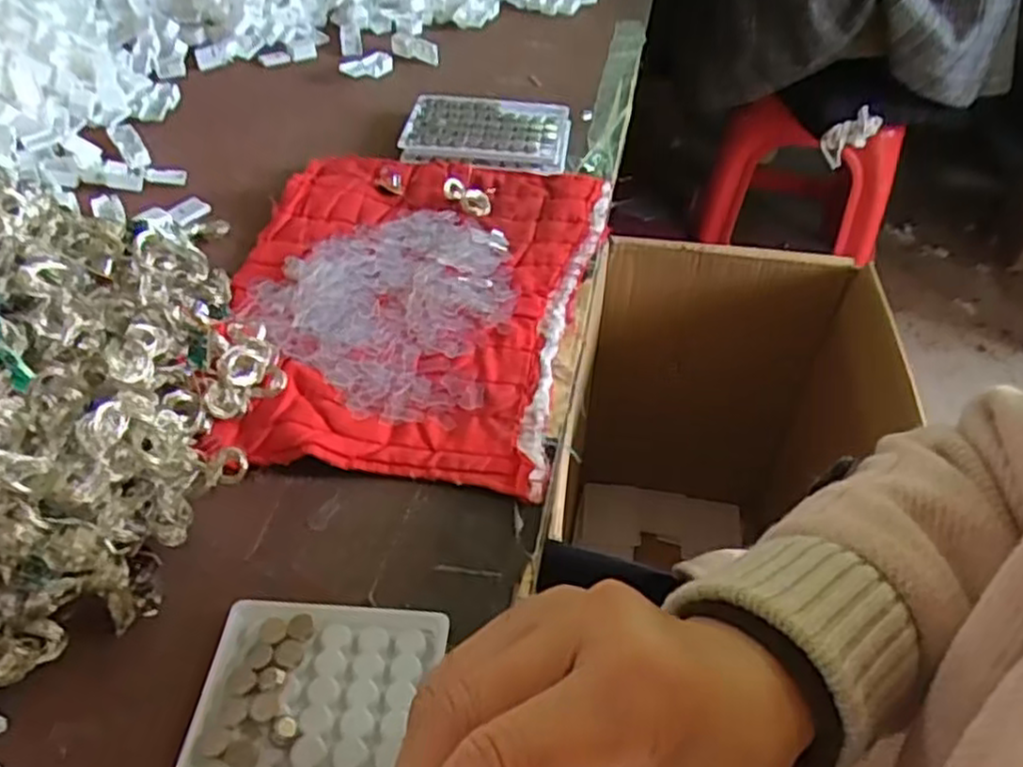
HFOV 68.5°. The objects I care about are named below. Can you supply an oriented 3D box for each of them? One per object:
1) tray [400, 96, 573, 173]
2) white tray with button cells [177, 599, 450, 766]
[{"bbox_3d":[-0.020,-0.208,0.616,0.131,0.012,0.093,8,46,5],"label":"tray"},{"bbox_3d":[-0.081,0.143,0.281,0.090,0.009,0.127,4,45,1],"label":"white tray with button cells"}]

